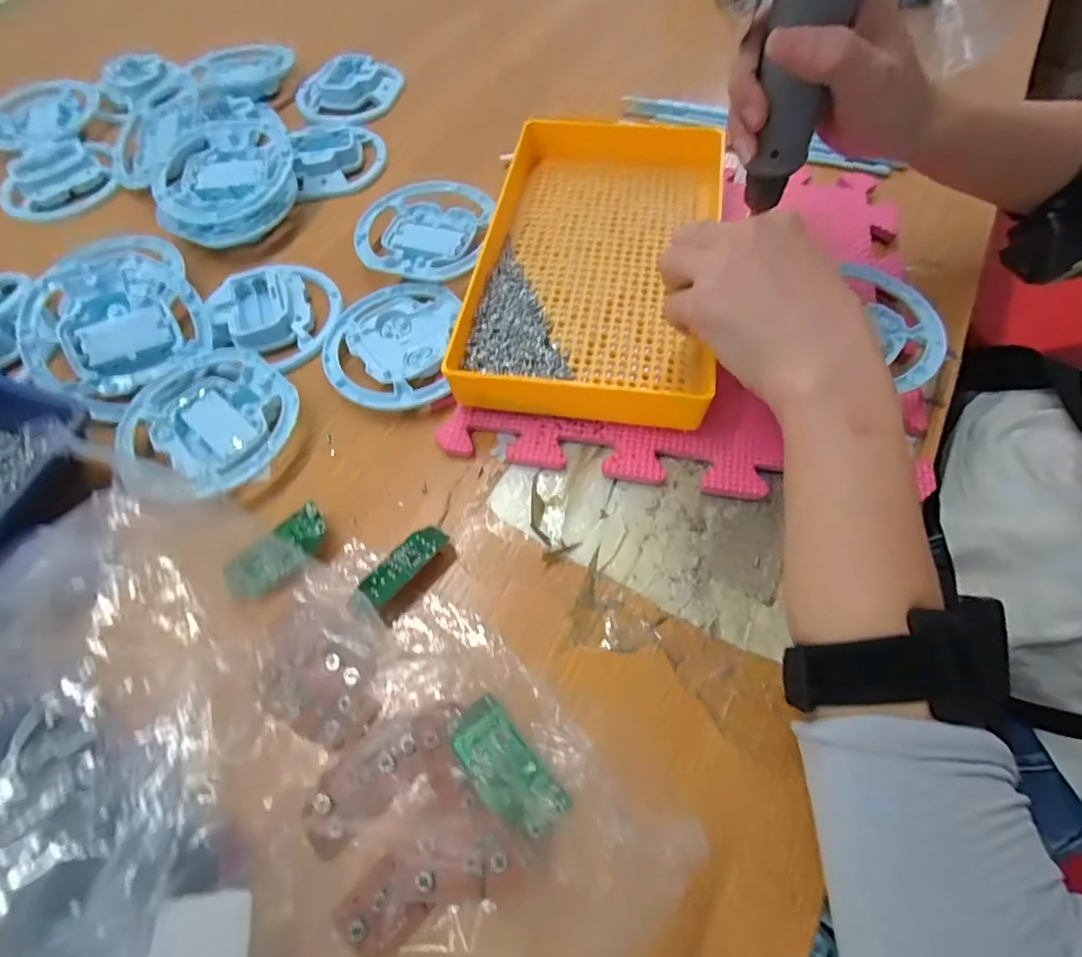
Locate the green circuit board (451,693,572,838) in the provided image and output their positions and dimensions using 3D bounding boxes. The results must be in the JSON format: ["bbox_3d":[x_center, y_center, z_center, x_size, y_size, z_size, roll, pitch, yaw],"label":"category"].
[{"bbox_3d":[-0.016,0.126,0.232,0.027,0.004,0.059,-28,57,-32],"label":"green circuit board"}]

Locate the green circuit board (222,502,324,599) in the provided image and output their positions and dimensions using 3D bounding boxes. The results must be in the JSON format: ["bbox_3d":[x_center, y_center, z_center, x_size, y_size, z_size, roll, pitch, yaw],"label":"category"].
[{"bbox_3d":[-0.144,0.041,0.285,0.060,0.009,0.029,-32,66,-13],"label":"green circuit board"}]

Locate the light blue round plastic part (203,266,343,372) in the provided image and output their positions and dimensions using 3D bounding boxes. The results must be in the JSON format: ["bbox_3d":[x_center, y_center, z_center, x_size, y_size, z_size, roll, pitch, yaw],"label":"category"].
[{"bbox_3d":[-0.184,-0.119,0.371,0.079,0.024,0.083,-1,63,2],"label":"light blue round plastic part"}]

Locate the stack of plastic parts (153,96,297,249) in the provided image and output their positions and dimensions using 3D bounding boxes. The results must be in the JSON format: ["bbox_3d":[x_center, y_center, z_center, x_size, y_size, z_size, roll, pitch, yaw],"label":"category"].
[{"bbox_3d":[-0.249,-0.241,0.415,0.108,0.034,0.122,-24,64,-9],"label":"stack of plastic parts"}]

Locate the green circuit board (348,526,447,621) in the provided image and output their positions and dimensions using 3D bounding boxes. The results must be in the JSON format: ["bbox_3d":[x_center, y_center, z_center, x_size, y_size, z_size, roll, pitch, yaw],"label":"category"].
[{"bbox_3d":[-0.076,0.049,0.280,0.058,0.008,0.025,-43,46,-19],"label":"green circuit board"}]

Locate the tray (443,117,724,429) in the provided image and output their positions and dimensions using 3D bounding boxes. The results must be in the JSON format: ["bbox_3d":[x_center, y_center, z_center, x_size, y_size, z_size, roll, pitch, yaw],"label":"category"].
[{"bbox_3d":[0.036,-0.149,0.349,0.152,0.032,0.251,6,64,6],"label":"tray"}]

